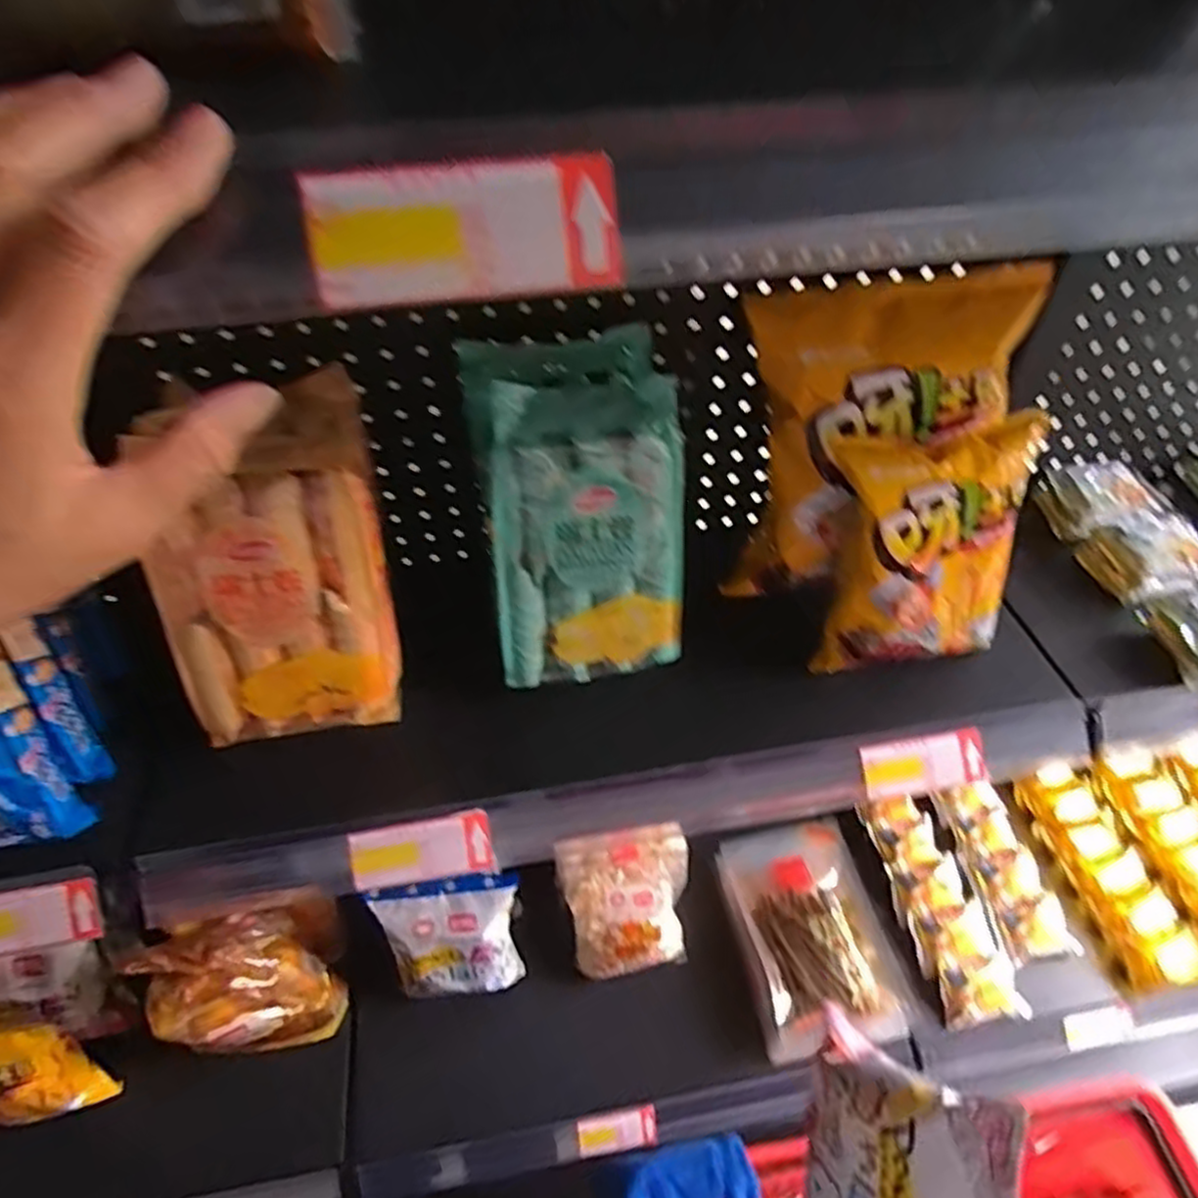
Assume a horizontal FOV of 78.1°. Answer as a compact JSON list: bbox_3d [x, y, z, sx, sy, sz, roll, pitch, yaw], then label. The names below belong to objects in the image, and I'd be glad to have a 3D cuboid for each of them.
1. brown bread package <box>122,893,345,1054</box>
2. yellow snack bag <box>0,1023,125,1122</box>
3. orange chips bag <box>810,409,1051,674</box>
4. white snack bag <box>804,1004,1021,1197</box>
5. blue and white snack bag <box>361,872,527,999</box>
[{"bbox_3d":[-0.410,0.439,0.871,0.184,0.305,0.125,-19,49,-17],"label":"brown bread package"},{"bbox_3d":[-0.663,0.536,0.837,0.140,0.176,0.079,6,46,7],"label":"yellow snack bag"},{"bbox_3d":[0.244,-0.032,0.550,0.148,0.195,0.053,-5,29,-4],"label":"orange chips bag"},{"bbox_3d":[0.153,0.305,0.393,0.034,0.146,0.114,22,72,-16],"label":"white snack bag"},{"bbox_3d":[-0.184,0.437,0.932,0.171,0.212,0.084,-7,46,-6],"label":"blue and white snack bag"}]

